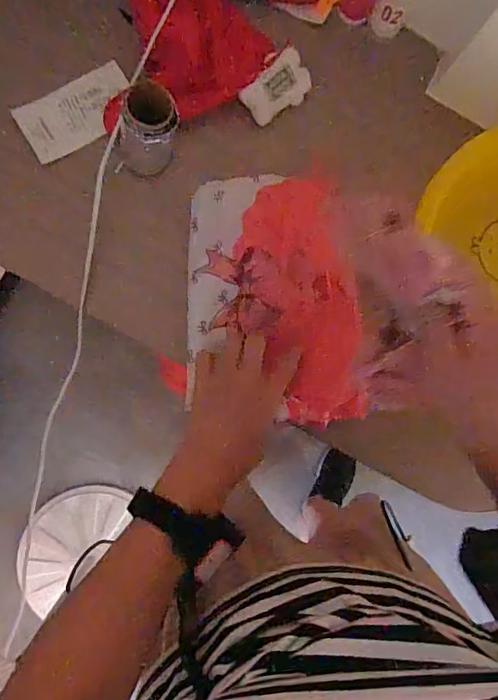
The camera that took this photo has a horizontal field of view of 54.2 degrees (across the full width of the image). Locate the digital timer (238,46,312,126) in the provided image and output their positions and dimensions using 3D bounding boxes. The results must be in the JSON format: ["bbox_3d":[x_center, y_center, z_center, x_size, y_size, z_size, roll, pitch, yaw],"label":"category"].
[{"bbox_3d":[0.033,-0.281,0.522,0.079,0.017,0.051,-39,129,-7],"label":"digital timer"}]

